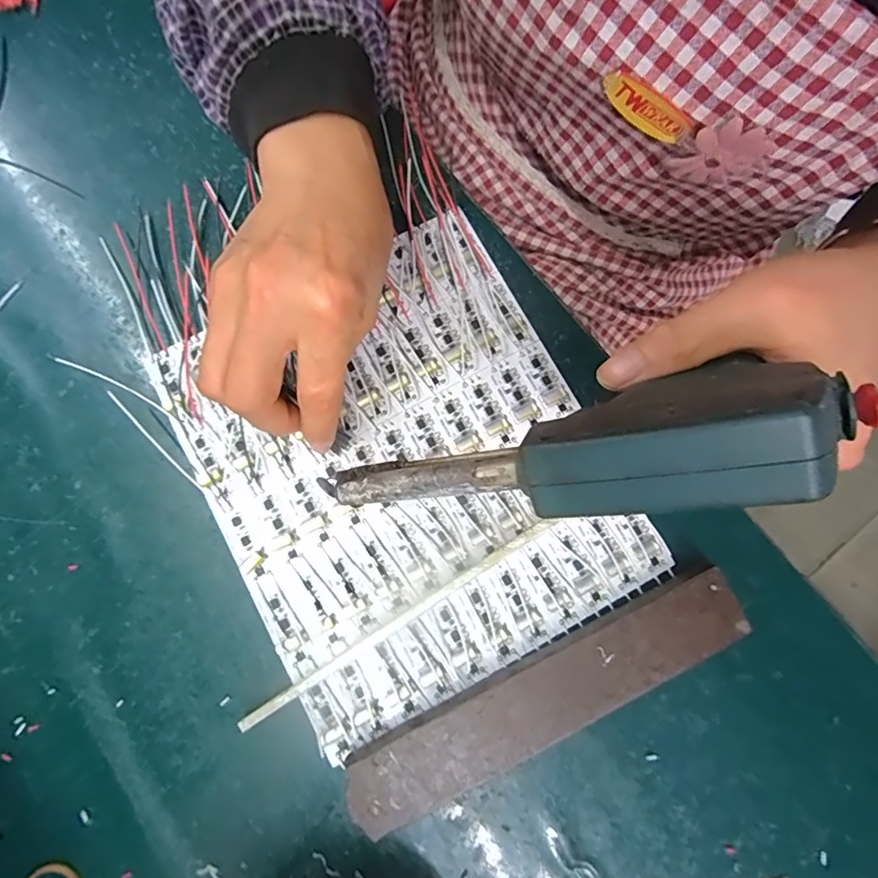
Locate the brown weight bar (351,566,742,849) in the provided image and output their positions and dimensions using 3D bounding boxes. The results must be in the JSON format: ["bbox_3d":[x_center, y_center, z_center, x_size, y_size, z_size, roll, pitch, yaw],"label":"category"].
[{"bbox_3d":[0.052,0.120,0.235,0.197,0.018,0.036,-26,81,-5],"label":"brown weight bar"}]

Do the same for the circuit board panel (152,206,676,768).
[{"bbox_3d":[-0.018,0.013,0.260,0.190,0.008,0.221,-28,81,-6],"label":"circuit board panel"}]

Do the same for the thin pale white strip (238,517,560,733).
[{"bbox_3d":[-0.018,0.088,0.244,0.175,0.009,0.006,-32,82,-6],"label":"thin pale white strip"}]

